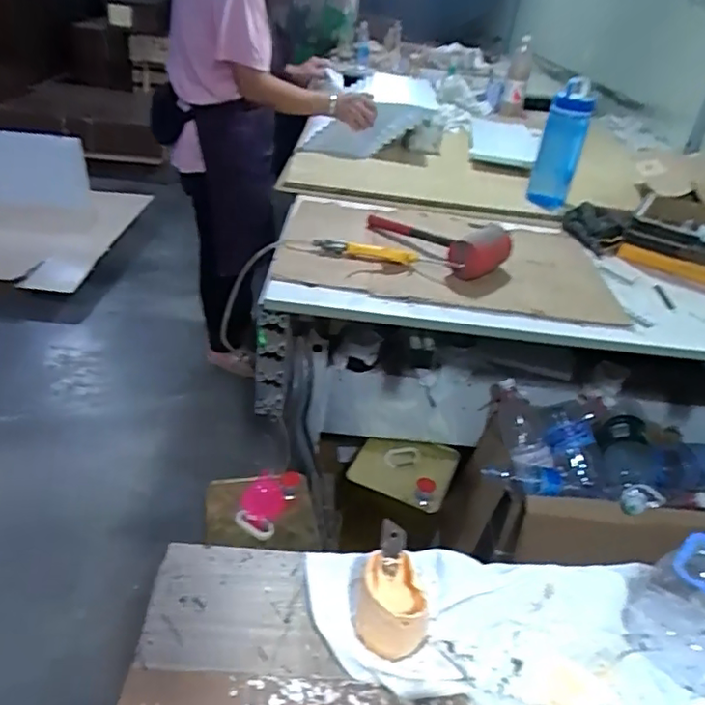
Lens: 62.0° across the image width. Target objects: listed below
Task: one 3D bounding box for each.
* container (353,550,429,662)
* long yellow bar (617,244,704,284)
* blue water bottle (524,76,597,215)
[{"bbox_3d":[0.031,0.199,0.452,0.055,0.069,0.055,5,33,-3],"label":"container"},{"bbox_3d":[0.715,-0.172,1.233,0.297,0.038,0.033,25,37,26],"label":"long yellow bar"},{"bbox_3d":[0.509,-0.506,1.433,0.099,0.286,0.110,17,35,15],"label":"blue water bottle"}]

